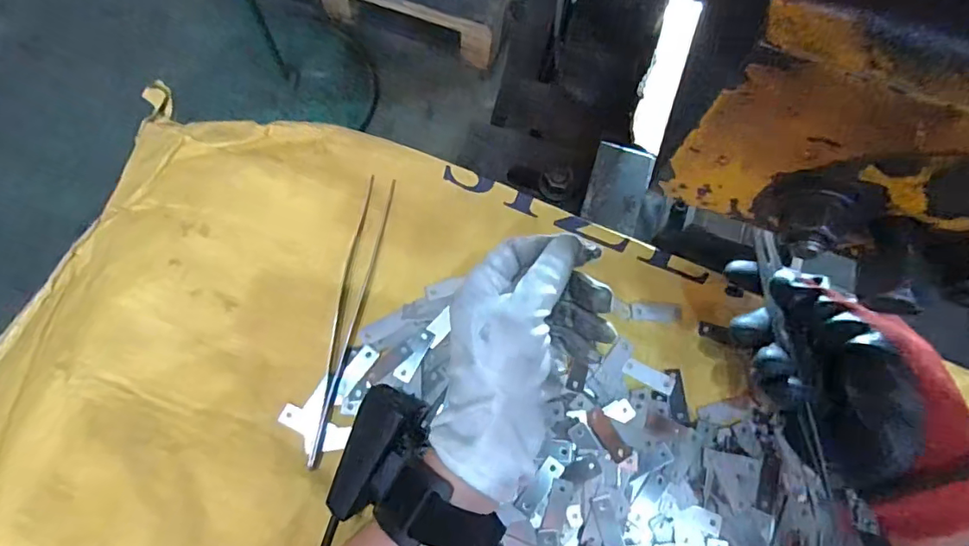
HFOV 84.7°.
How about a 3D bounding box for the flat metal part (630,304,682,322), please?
[{"bbox_3d":[0.118,0.027,0.363,0.034,0.004,0.012,2,72,-1],"label":"flat metal part"}]

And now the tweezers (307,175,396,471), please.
[{"bbox_3d":[-0.088,0.025,0.343,0.017,0.006,0.191,10,72,1],"label":"tweezers"}]

